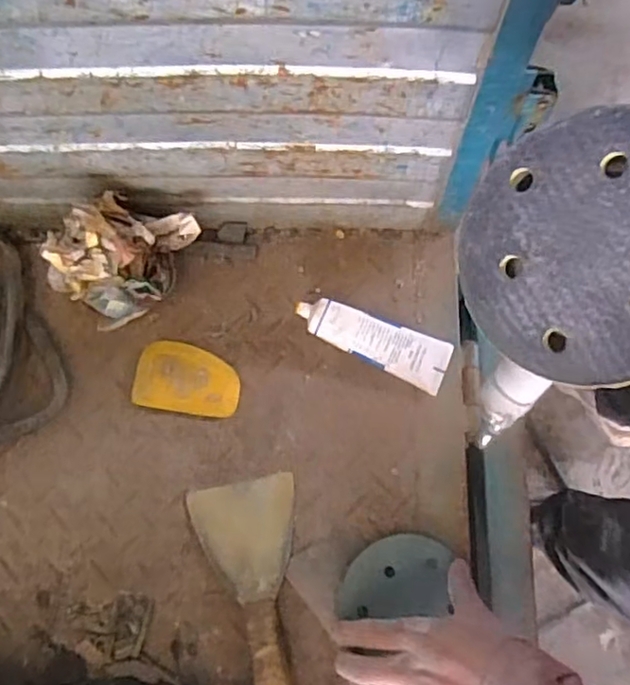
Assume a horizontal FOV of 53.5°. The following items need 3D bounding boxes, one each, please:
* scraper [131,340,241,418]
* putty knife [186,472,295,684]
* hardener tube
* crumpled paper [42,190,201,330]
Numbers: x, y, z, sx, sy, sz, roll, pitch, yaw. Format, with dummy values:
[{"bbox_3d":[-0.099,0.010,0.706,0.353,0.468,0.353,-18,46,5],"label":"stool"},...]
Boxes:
[{"bbox_3d":[-0.121,0.034,0.593,0.099,0.007,0.064,8,77,4],"label":"scraper"},{"bbox_3d":[-0.050,0.218,0.537,0.091,0.019,0.197,-12,74,-2],"label":"putty knife"},{"bbox_3d":[0.055,-0.005,0.593,0.148,0.029,0.048,24,76,8],"label":"hardener tube"},{"bbox_3d":[-0.174,-0.075,0.573,0.099,0.114,0.109,19,76,7],"label":"crumpled paper"}]

